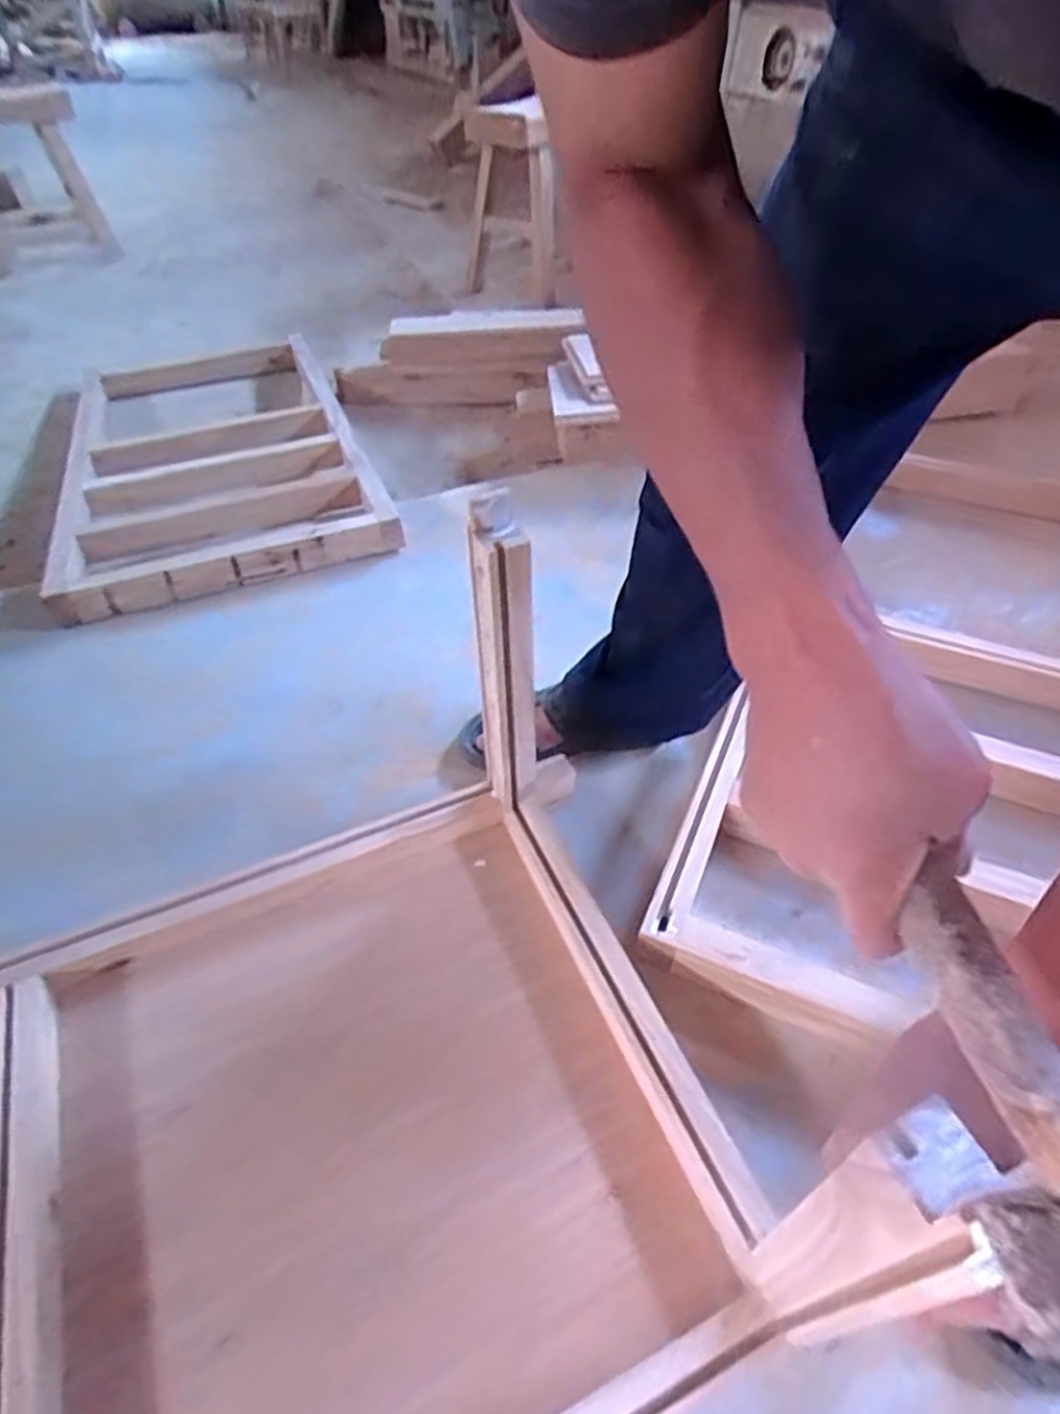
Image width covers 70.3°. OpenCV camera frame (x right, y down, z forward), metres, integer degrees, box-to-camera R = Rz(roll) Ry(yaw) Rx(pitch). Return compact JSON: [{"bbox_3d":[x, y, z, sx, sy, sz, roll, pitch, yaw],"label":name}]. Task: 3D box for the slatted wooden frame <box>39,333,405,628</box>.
[{"bbox_3d":[-0.619,-0.527,1.449,0.517,0.098,0.996,-16,47,-15],"label":"slatted wooden frame"}]

